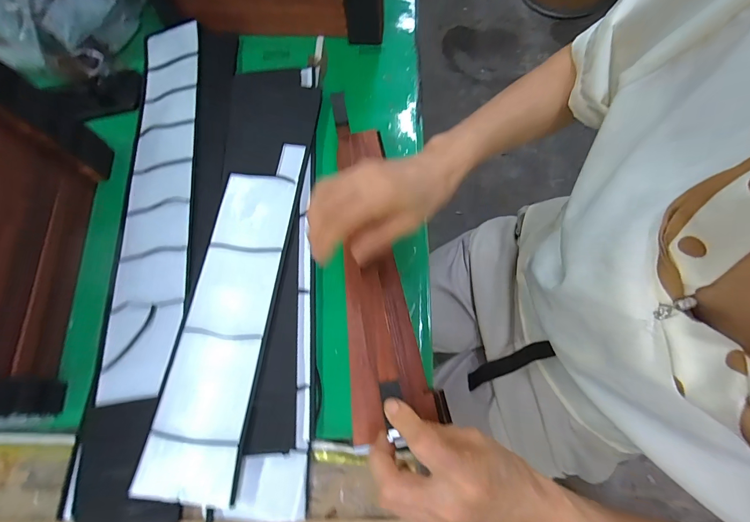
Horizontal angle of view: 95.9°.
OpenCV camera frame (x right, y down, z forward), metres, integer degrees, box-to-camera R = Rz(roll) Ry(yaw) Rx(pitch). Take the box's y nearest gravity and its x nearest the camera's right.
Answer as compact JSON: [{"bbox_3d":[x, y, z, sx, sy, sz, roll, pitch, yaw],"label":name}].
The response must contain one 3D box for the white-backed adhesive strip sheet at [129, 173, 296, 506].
[{"bbox_3d":[-0.159,0.055,0.362,0.091,0.007,0.336,3,69,7],"label":"white-backed adhesive strip sheet"}]

